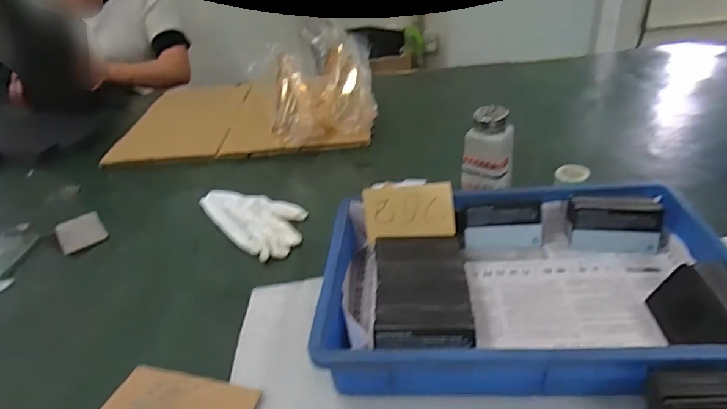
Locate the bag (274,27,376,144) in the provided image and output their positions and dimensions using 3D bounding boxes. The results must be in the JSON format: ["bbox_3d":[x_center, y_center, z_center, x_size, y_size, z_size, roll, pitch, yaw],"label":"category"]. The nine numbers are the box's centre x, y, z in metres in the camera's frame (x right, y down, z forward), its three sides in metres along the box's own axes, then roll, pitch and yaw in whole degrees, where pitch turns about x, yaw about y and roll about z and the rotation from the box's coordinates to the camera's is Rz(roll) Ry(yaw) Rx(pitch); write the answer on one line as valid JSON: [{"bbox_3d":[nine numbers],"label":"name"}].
[{"bbox_3d":[-0.062,-0.214,0.877,0.165,0.138,0.181,-1,33,9],"label":"bag"}]

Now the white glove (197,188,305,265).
[{"bbox_3d":[-0.148,0.013,0.662,0.185,0.028,0.099,25,44,39],"label":"white glove"}]

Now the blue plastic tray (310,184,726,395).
[{"bbox_3d":[0.149,0.073,0.464,0.362,0.059,0.231,-1,33,7],"label":"blue plastic tray"}]

